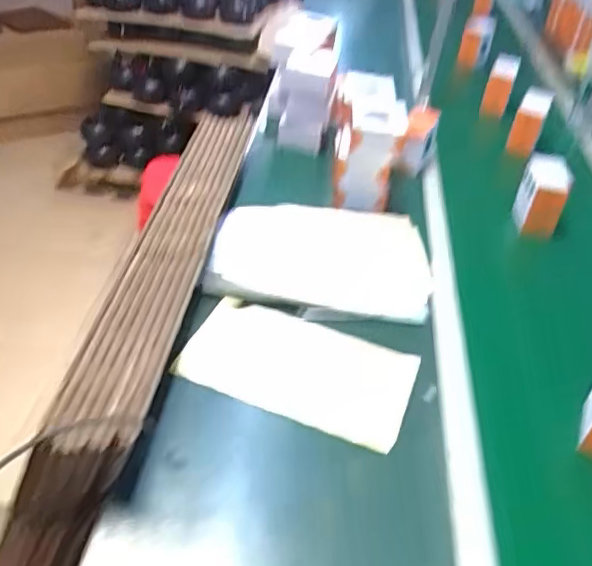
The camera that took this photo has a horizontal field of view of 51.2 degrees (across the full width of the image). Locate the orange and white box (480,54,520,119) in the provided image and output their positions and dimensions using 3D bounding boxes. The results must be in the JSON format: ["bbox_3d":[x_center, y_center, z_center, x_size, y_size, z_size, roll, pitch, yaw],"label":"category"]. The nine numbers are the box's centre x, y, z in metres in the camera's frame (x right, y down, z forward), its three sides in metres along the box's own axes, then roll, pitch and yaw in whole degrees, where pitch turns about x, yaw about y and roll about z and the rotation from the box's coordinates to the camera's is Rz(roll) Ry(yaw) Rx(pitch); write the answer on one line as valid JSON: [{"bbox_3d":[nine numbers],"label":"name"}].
[{"bbox_3d":[0.554,-0.535,1.673,0.063,0.130,0.215,18,40,13],"label":"orange and white box"}]

